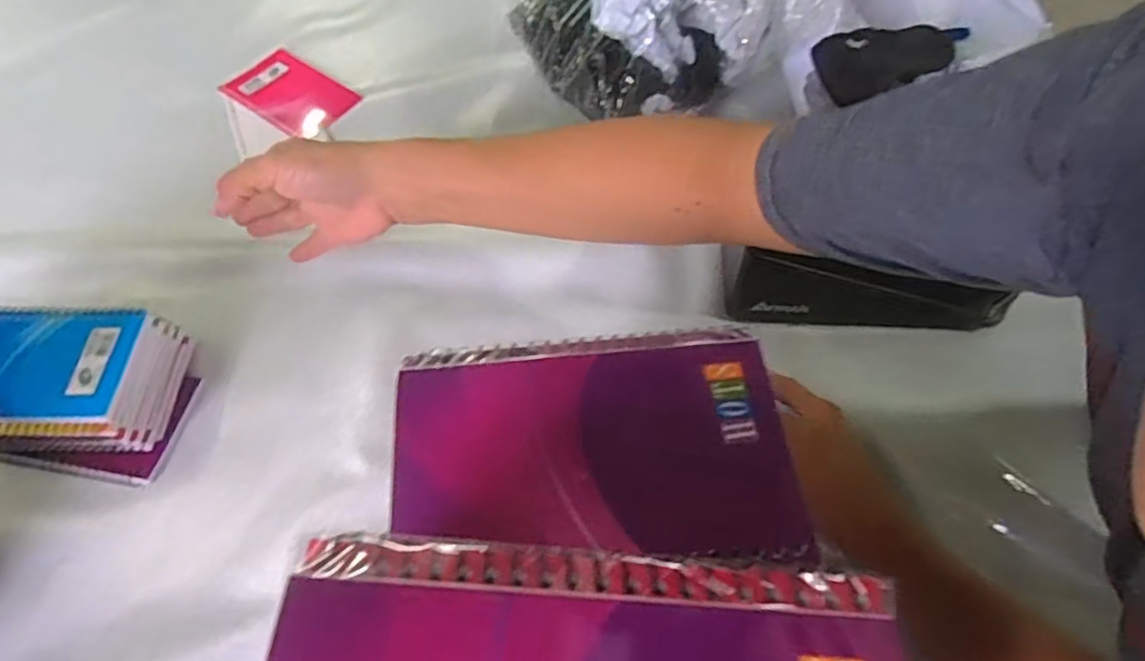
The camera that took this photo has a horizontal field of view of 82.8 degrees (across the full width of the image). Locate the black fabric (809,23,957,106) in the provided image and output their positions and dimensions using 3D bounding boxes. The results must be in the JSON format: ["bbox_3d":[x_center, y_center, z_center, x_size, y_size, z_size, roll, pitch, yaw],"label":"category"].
[{"bbox_3d":[0.256,-0.223,0.528,0.117,0.020,0.054,-18,61,-10],"label":"black fabric"}]

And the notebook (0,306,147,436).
[{"bbox_3d":[-0.365,0.024,0.437,0.124,0.013,0.091,-1,60,0],"label":"notebook"}]

